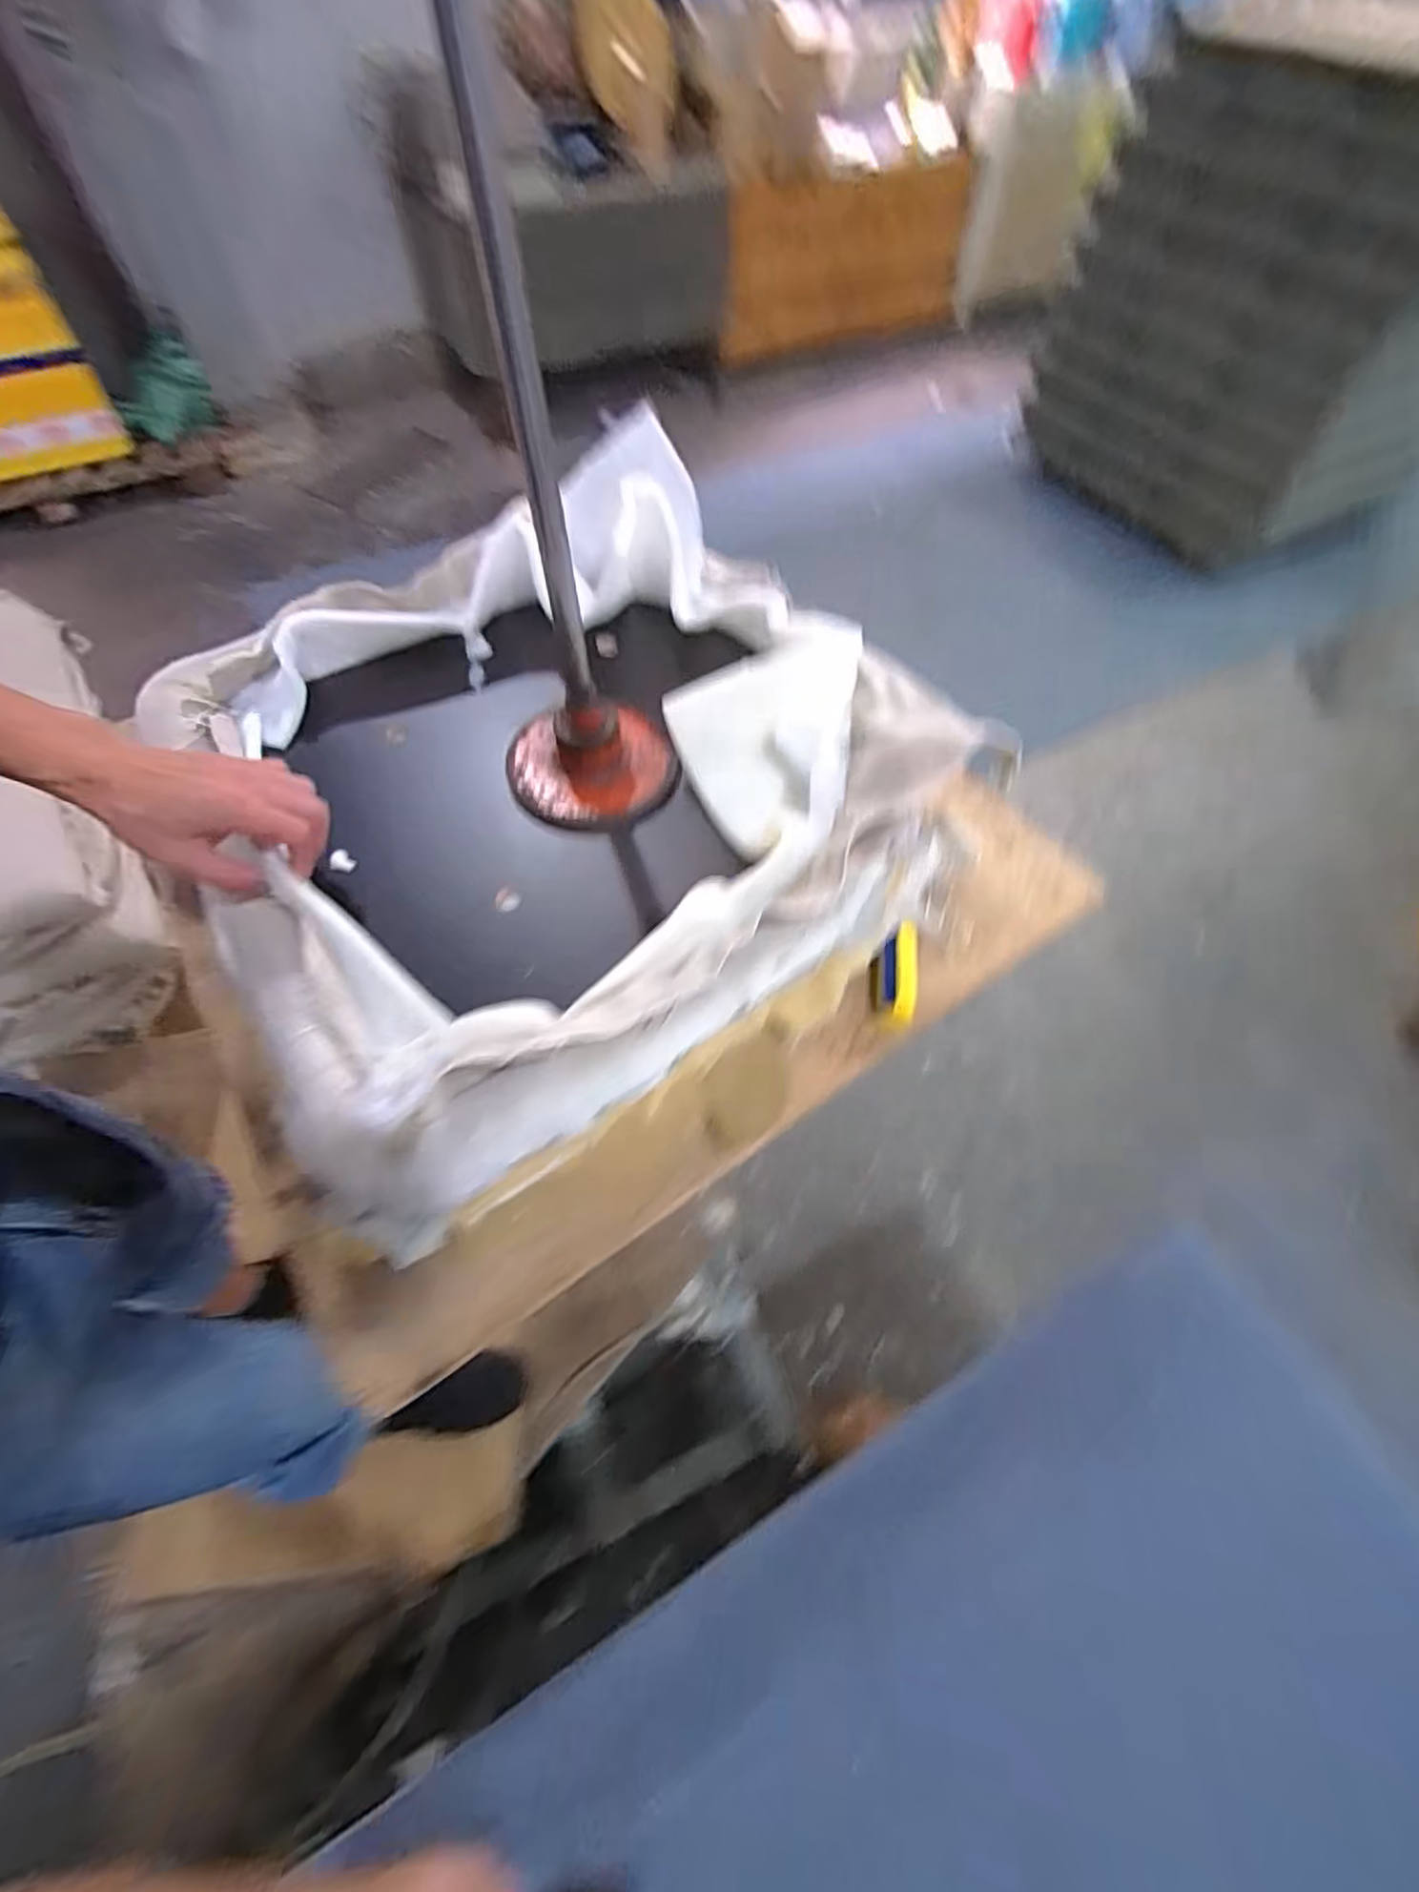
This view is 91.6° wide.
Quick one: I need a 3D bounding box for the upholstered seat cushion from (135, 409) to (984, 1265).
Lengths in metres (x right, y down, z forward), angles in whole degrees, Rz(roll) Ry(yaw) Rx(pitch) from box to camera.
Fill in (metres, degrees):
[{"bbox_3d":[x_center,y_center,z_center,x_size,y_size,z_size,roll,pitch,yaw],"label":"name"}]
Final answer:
[{"bbox_3d":[-0.127,-0.164,0.572,0.565,0.142,0.559,-30,65,-18],"label":"upholstered seat cushion"}]

